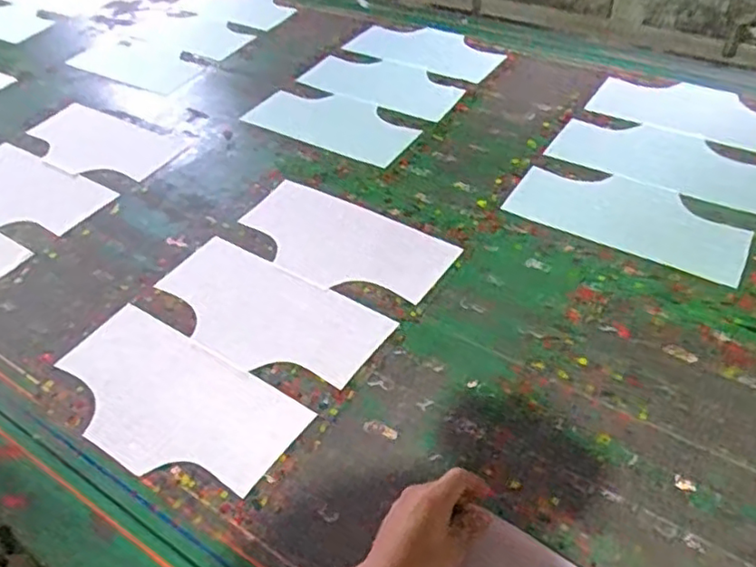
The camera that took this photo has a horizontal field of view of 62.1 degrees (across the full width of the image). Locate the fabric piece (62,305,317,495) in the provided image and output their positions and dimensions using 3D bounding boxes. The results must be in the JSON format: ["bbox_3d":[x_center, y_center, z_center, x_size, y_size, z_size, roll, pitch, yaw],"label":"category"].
[{"bbox_3d":[-0.238,0.129,0.699,0.301,0.006,0.153,22,50,30],"label":"fabric piece"}]

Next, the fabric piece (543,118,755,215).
[{"bbox_3d":[0.420,-0.189,0.933,0.307,0.008,0.145,24,52,26],"label":"fabric piece"}]

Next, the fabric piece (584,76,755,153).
[{"bbox_3d":[0.510,-0.281,1.012,0.308,0.005,0.156,26,52,31],"label":"fabric piece"}]

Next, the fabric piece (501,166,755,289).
[{"bbox_3d":[0.338,-0.095,0.854,0.304,0.007,0.143,25,52,27],"label":"fabric piece"}]

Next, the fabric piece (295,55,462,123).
[{"bbox_3d":[0.001,-0.367,1.156,0.323,0.012,0.150,25,53,34],"label":"fabric piece"}]

